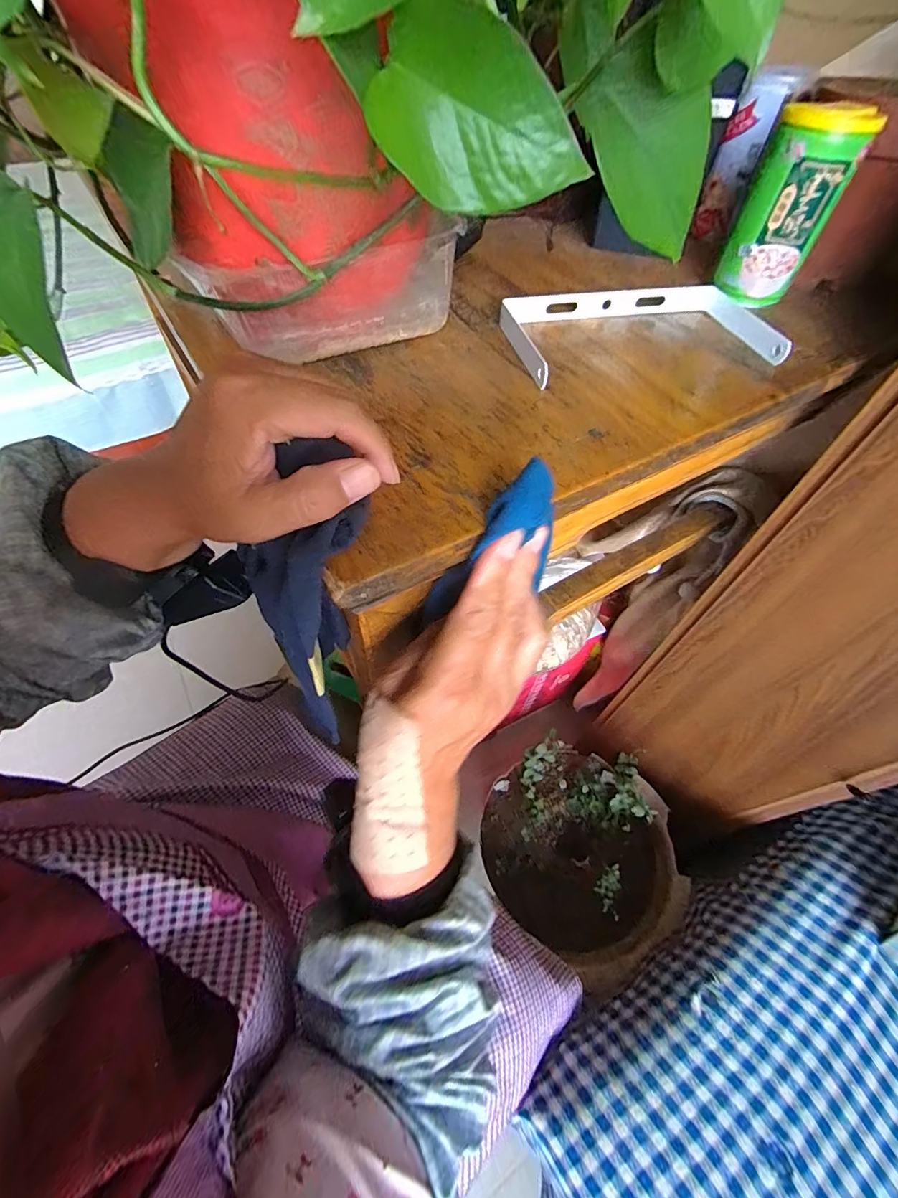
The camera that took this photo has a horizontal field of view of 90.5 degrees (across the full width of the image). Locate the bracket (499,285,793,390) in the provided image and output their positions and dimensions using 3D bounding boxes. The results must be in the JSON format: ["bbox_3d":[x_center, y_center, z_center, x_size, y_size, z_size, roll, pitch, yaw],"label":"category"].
[{"bbox_3d":[0.147,-0.206,0.343,0.203,0.023,0.099,-7,55,-8],"label":"bracket"}]

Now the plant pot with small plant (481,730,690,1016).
[{"bbox_3d":[0.206,0.403,0.737,0.283,0.280,0.281,2,55,-2],"label":"plant pot with small plant"}]

